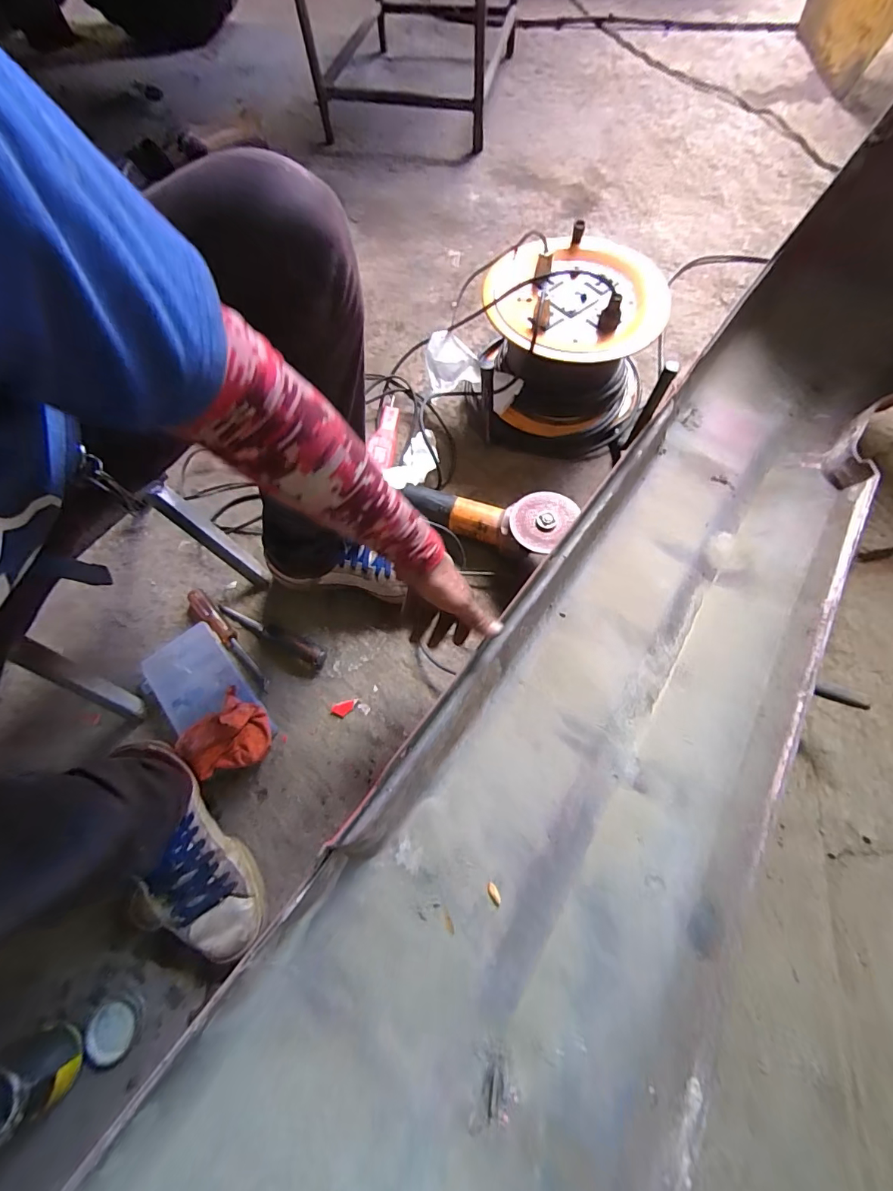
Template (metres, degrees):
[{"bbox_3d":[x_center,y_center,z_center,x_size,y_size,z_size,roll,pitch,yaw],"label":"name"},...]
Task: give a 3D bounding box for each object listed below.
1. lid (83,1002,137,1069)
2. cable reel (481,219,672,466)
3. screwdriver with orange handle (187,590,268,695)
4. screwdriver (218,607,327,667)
[{"bbox_3d":[-0.366,0.479,0.476,0.048,0.013,0.051,-1,67,2],"label":"lid"},{"bbox_3d":[0.211,-0.416,0.764,0.289,0.218,0.323,7,68,5],"label":"cable reel"},{"bbox_3d":[-0.327,0.063,0.658,0.025,0.022,0.199,-42,72,-14],"label":"screwdriver with orange handle"},{"bbox_3d":[-0.263,0.054,0.663,0.198,0.023,0.027,26,71,12],"label":"screwdriver"}]

